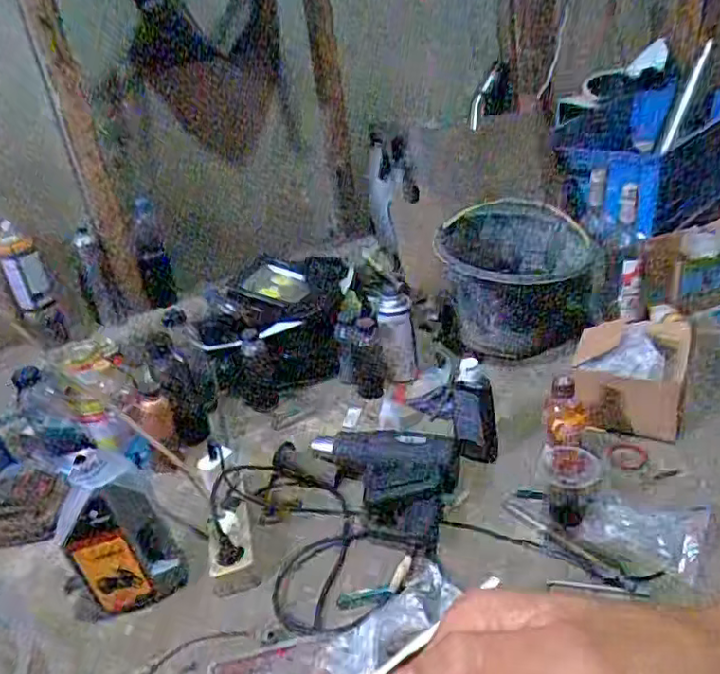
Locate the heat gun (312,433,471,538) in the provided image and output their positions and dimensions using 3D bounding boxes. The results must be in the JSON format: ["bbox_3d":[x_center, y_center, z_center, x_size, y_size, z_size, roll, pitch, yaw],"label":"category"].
[{"bbox_3d":[0.026,0.193,0.873,0.222,0.073,0.114,1,32,17],"label":"heat gun"}]

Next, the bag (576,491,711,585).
[{"bbox_3d":[0.352,0.232,0.757,0.138,0.019,0.110,12,37,31],"label":"bag"}]

